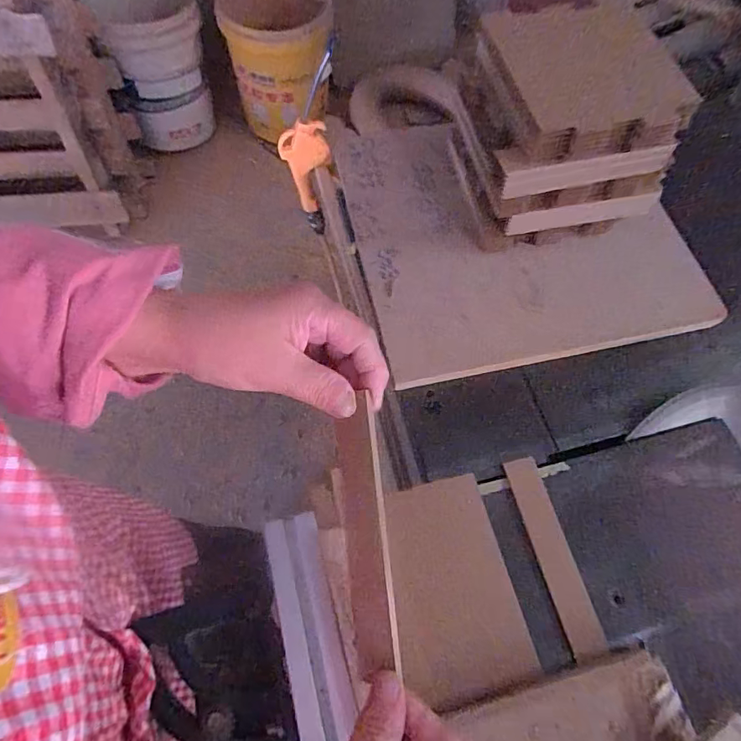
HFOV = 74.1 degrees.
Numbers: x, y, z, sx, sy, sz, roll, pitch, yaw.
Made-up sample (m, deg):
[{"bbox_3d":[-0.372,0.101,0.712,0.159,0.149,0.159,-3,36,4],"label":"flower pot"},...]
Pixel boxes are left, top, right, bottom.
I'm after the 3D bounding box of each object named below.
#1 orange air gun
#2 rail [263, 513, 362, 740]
[{"bbox_3d":[-0.078,-0.238,0.616,0.055,0.162,0.021,-9,65,-4],"label":"orange air gun"},{"bbox_3d":[-0.015,0.275,0.304,0.041,0.017,0.363,-15,66,-6],"label":"rail"}]

